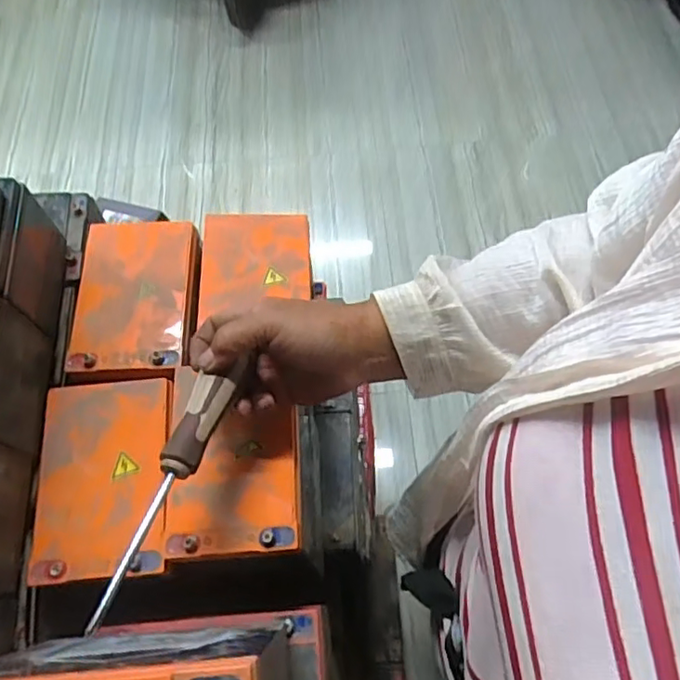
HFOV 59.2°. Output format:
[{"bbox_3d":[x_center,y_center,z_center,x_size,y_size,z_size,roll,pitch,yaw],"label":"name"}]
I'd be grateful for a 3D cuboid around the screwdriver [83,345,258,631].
[{"bbox_3d":[-0.108,0.087,0.381,0.028,0.034,0.181,21,67,12],"label":"screwdriver"}]

